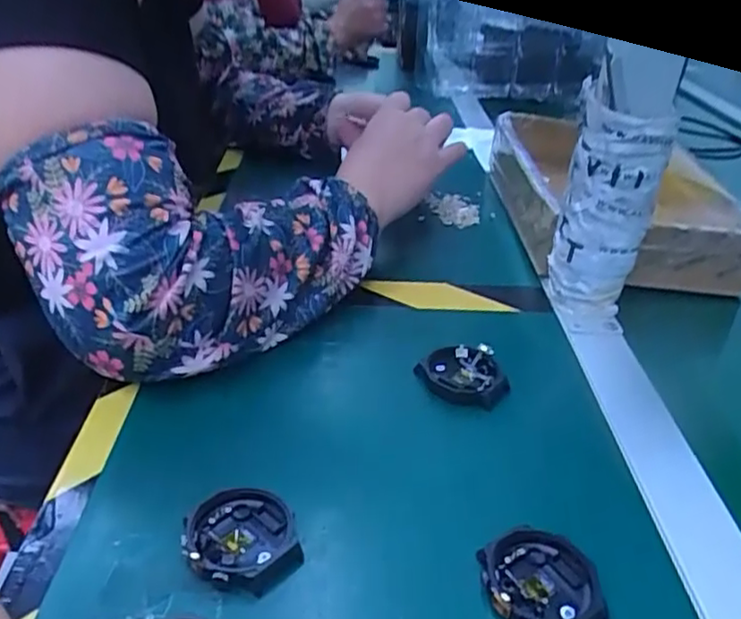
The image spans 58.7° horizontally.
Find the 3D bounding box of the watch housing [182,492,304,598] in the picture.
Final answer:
[{"bbox_3d":[-0.060,0.106,0.304,0.049,0.010,0.051,2,32,-1],"label":"watch housing"}]

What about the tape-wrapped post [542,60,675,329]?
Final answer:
[{"bbox_3d":[0.160,-0.062,0.455,0.061,0.159,0.049,12,33,15],"label":"tape-wrapped post"}]

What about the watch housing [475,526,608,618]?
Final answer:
[{"bbox_3d":[0.076,0.121,0.292,0.051,0.011,0.051,4,32,2],"label":"watch housing"}]

